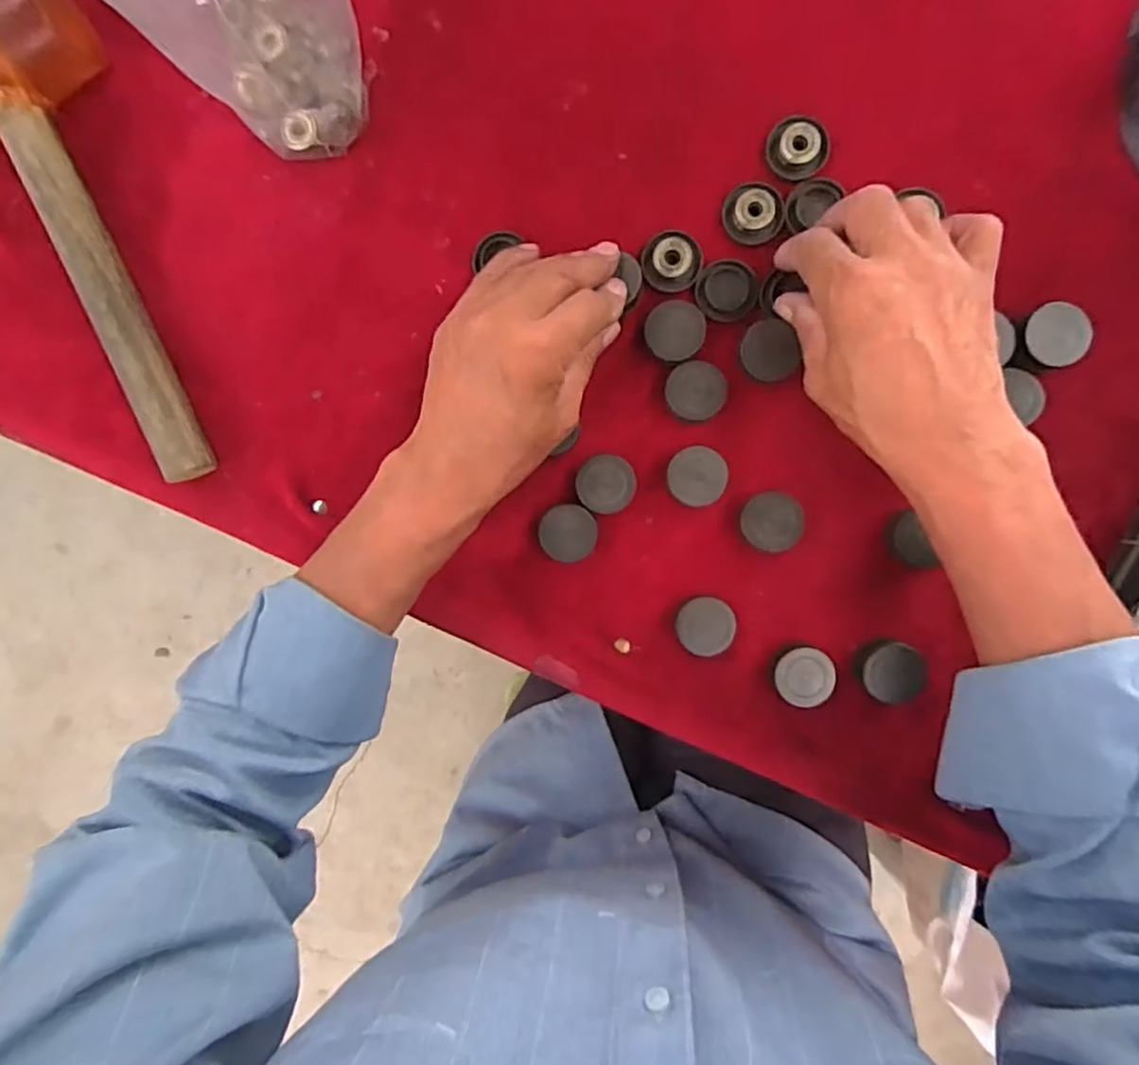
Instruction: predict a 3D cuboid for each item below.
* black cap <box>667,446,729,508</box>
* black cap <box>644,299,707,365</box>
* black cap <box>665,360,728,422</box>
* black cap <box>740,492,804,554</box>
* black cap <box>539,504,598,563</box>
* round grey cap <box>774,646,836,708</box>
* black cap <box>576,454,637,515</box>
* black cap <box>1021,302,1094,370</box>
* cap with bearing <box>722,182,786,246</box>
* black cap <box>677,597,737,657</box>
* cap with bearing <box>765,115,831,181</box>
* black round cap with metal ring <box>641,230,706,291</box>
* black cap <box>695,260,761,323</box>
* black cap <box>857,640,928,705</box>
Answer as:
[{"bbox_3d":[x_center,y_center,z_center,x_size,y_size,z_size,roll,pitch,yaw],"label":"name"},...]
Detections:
[{"bbox_3d":[0.070,-0.031,0.363,0.032,0.015,0.032,0,93,5],"label":"black cap"},{"bbox_3d":[0.058,-0.111,0.363,0.032,0.009,0.032,0,93,5],"label":"black cap"},{"bbox_3d":[0.069,-0.077,0.362,0.032,0.008,0.030,0,93,5],"label":"black cap"},{"bbox_3d":[0.111,-0.006,0.363,0.032,0.013,0.031,0,93,5],"label":"black cap"},{"bbox_3d":[0.000,0.000,0.372,0.031,0.016,0.031,0,93,5],"label":"black cap"},{"bbox_3d":[0.131,0.080,0.368,0.032,0.009,0.034,0,93,5],"label":"round grey cap"},{"bbox_3d":[0.021,-0.027,0.369,0.032,0.015,0.032,0,93,5],"label":"black cap"},{"bbox_3d":[0.249,-0.101,0.340,0.033,0.012,0.032,0,93,5],"label":"black cap"},{"bbox_3d":[0.100,-0.172,0.357,0.032,0.009,0.029,0,93,5],"label":"cap with bearing"},{"bbox_3d":[0.076,0.052,0.370,0.032,0.010,0.032,0,93,5],"label":"black cap"},{"bbox_3d":[0.123,-0.207,0.353,0.028,0.010,0.031,-42,89,6],"label":"cap with bearing"},{"bbox_3d":[0.057,-0.150,0.365,0.032,0.009,0.029,0,93,5],"label":"black round cap with metal ring"},{"bbox_3d":[0.087,-0.133,0.364,0.034,0.004,0.032,0,93,5],"label":"black cap"},{"bbox_3d":[0.175,0.076,0.358,0.031,0.014,0.033,0,93,5],"label":"black cap"}]

